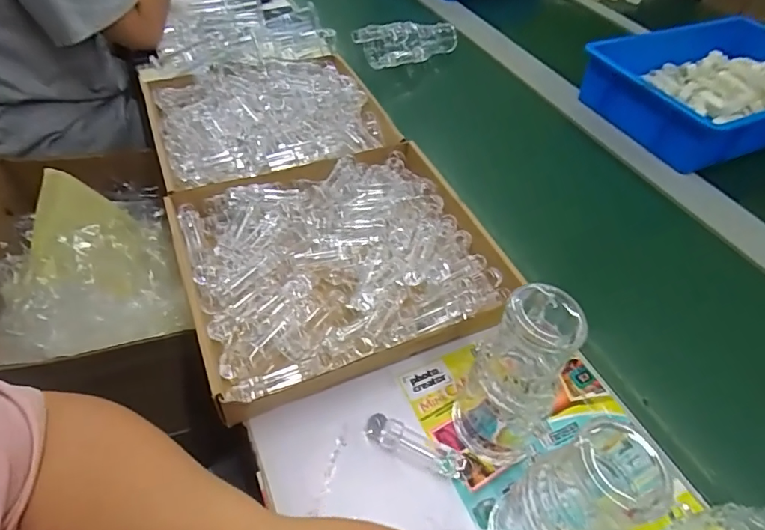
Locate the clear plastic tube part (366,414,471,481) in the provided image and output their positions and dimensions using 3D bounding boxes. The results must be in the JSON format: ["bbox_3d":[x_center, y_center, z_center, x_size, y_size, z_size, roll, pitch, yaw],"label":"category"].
[{"bbox_3d":[0.031,0.158,0.427,0.093,0.017,0.021,21,51,14],"label":"clear plastic tube part"}]

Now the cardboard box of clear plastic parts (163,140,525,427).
[{"bbox_3d":[-0.045,-0.008,0.535,0.319,0.062,0.282,-16,52,-17],"label":"cardboard box of clear plastic parts"}]

